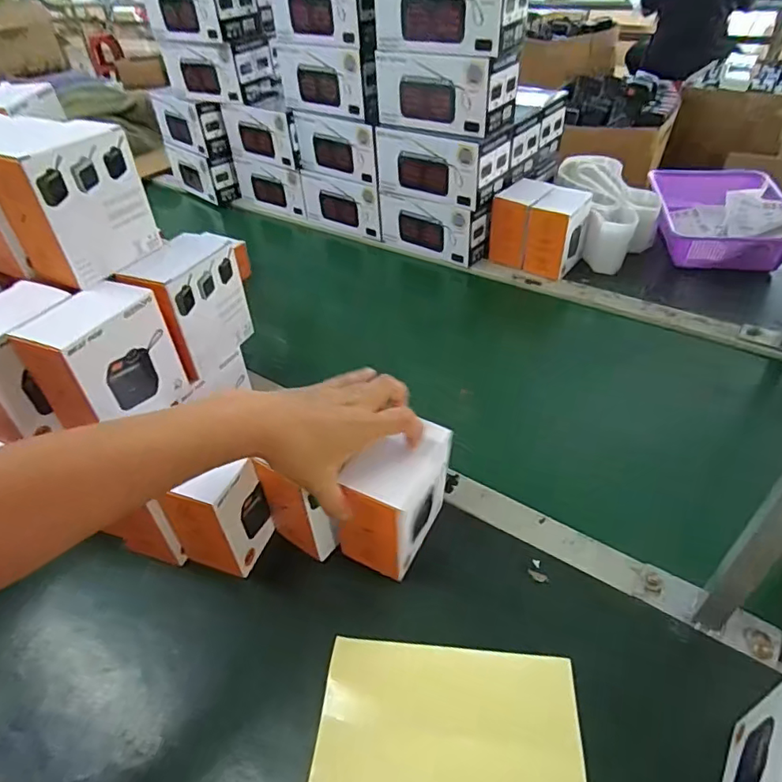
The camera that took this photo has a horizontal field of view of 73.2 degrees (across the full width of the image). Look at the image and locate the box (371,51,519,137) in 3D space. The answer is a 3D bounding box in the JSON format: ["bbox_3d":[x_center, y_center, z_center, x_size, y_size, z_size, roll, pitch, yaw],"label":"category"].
[{"bbox_3d":[0.084,-0.464,0.810,0.196,0.099,0.094,22,48,28],"label":"box"}]

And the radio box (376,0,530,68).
[{"bbox_3d":[0.085,-0.539,0.741,0.197,0.099,0.105,22,48,28],"label":"radio box"}]

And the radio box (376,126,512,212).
[{"bbox_3d":[0.082,-0.377,0.870,0.197,0.097,0.104,22,48,28],"label":"radio box"}]

